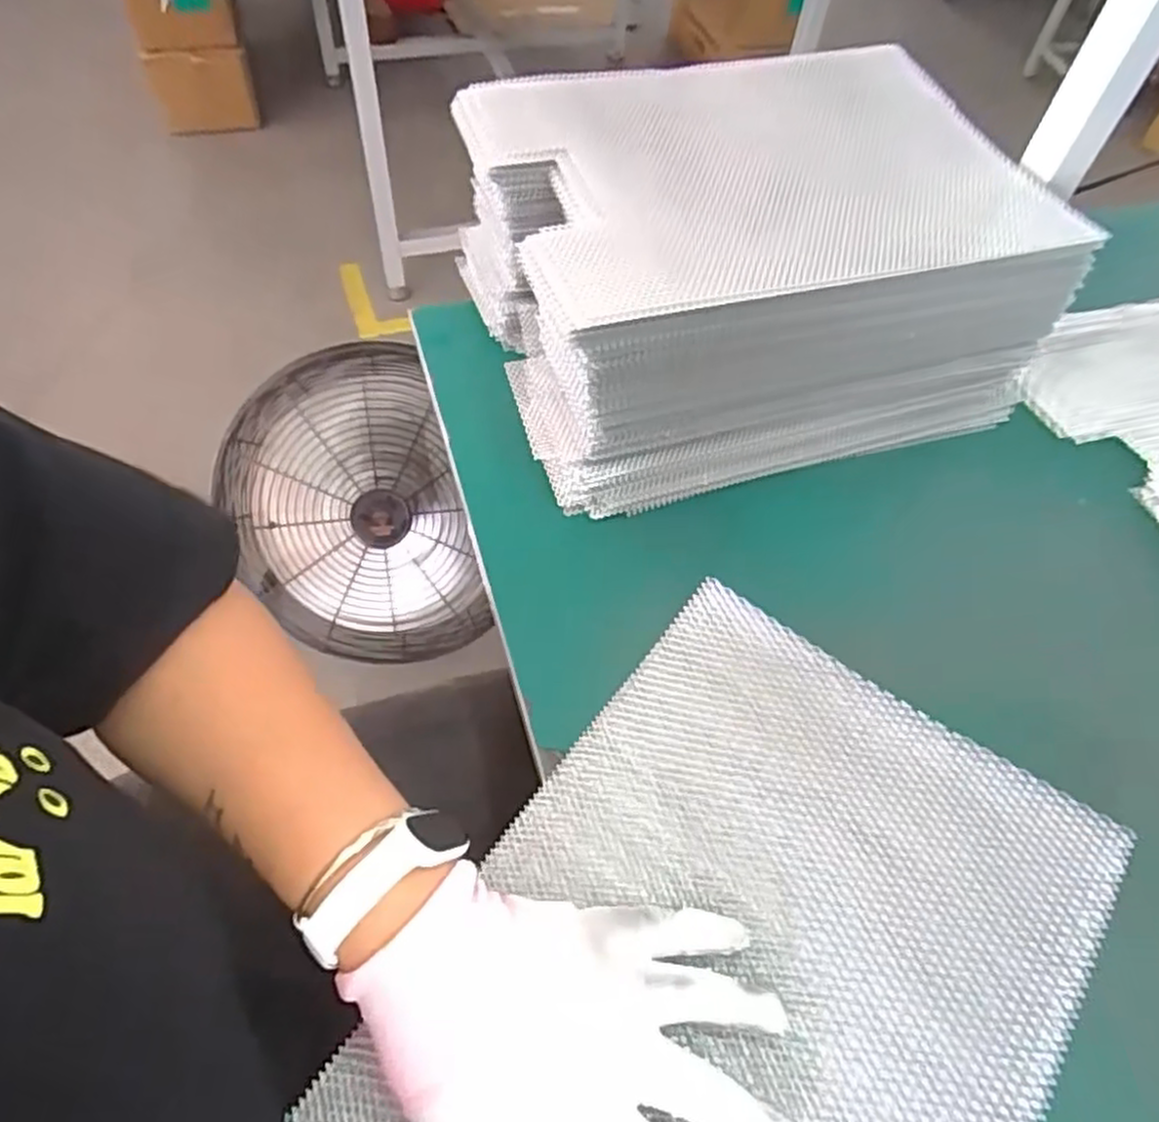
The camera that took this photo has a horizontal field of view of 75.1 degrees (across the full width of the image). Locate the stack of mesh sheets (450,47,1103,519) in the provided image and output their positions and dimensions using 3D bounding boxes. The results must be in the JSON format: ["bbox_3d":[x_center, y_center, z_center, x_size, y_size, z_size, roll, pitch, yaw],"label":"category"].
[{"bbox_3d":[0.112,-0.212,0.529,0.353,0.139,0.270,-15,59,-12],"label":"stack of mesh sheets"}]

